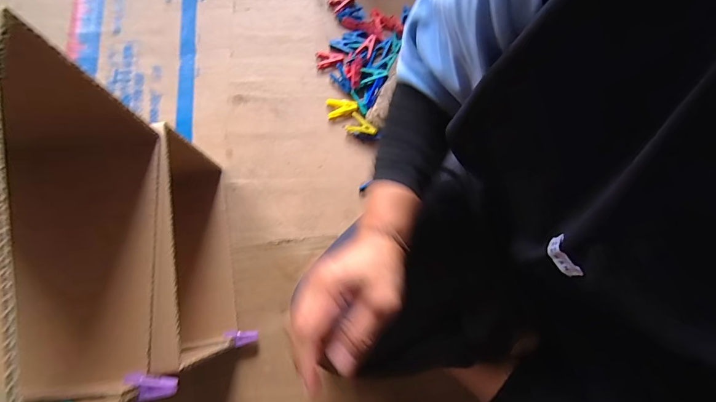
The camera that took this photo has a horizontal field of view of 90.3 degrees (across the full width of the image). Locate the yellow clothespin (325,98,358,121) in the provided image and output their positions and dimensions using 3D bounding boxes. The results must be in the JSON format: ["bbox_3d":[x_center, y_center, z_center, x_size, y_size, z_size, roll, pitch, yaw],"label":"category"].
[{"bbox_3d":[-0.031,-0.177,0.665,0.055,0.016,0.041,-11,76,-5],"label":"yellow clothespin"}]

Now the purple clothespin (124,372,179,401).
[{"bbox_3d":[-0.207,0.186,0.356,0.054,0.016,0.021,7,75,1],"label":"purple clothespin"}]

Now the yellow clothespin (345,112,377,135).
[{"bbox_3d":[0.004,-0.132,0.644,0.037,0.007,0.062,-46,61,2],"label":"yellow clothespin"}]

